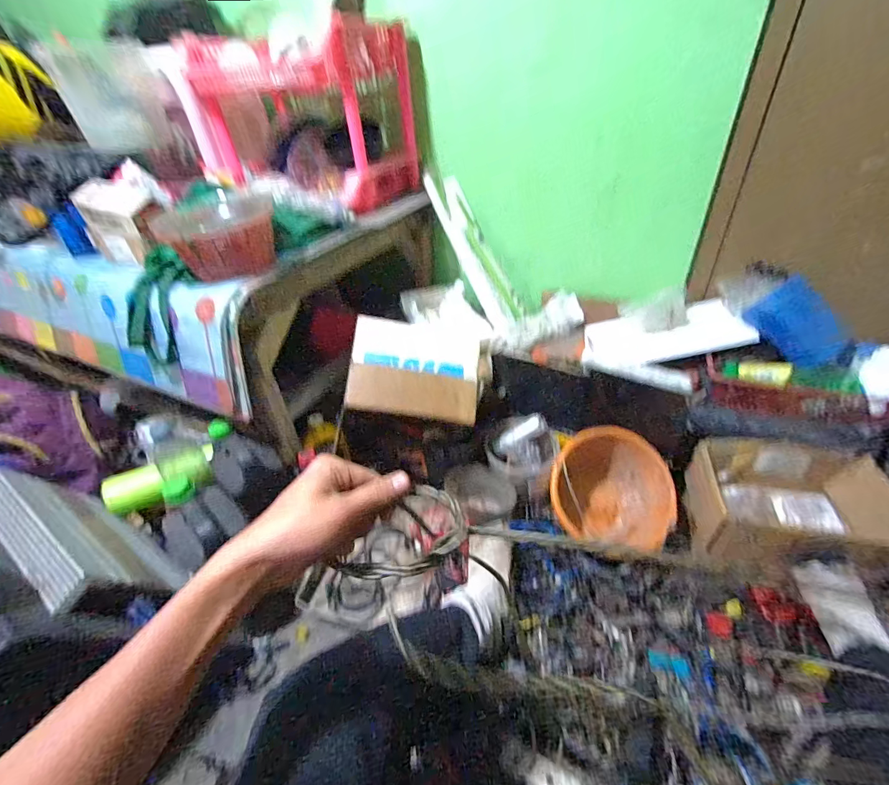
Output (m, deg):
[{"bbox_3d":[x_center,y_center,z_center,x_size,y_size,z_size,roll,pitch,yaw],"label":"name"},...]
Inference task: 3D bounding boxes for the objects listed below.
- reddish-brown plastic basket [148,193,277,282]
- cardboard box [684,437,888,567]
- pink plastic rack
[{"bbox_3d":[-0.401,-0.284,0.758,0.157,0.105,0.174,-7,38,-2],"label":"reddish-brown plastic basket"},{"bbox_3d":[0.672,0.235,0.806,0.323,0.149,0.238,7,40,16],"label":"cardboard box"},{"bbox_3d":[-0.339,-0.690,1.047,0.454,0.339,0.321,16,43,25],"label":"pink plastic rack"}]

